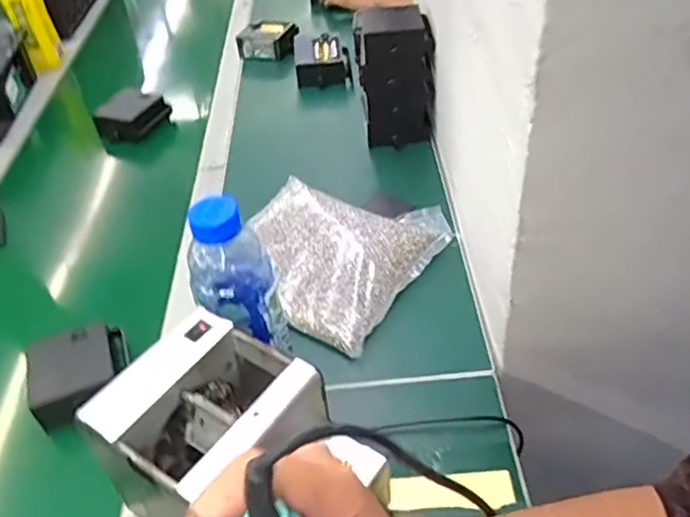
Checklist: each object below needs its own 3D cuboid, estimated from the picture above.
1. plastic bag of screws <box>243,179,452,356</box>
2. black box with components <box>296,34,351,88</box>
[{"bbox_3d":[-0.016,-0.017,0.740,0.220,0.045,0.225,23,50,28],"label":"plastic bag of screws"},{"bbox_3d":[-0.038,-0.331,1.073,0.092,0.062,0.090,-6,43,1],"label":"black box with components"}]

